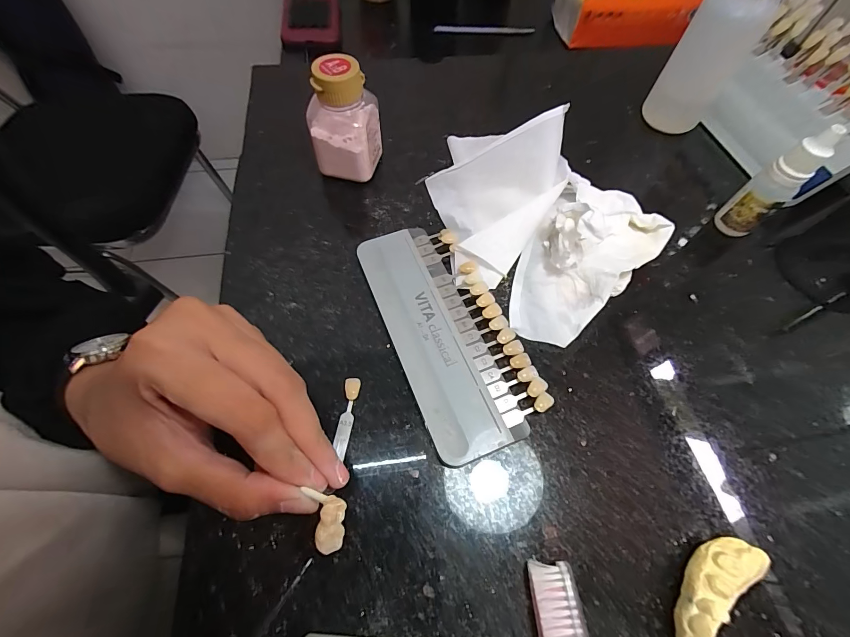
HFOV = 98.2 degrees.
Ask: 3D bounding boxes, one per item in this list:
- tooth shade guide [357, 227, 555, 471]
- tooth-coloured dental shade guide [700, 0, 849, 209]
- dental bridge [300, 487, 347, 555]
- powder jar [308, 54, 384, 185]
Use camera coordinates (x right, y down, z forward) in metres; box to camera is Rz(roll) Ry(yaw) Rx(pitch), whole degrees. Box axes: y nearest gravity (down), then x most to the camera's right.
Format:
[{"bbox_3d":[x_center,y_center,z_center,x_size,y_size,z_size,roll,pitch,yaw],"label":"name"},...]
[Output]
[{"bbox_3d":[0.013,0.005,0.217,0.065,0.010,0.145,-19,64,-13],"label":"tooth shade guide"},{"bbox_3d":[0.274,-0.160,0.278,0.064,0.086,0.131,-12,63,-8],"label":"tooth-coloured dental shade guide"},{"bbox_3d":[-0.034,0.075,0.134,0.009,0.005,0.021,5,93,-1],"label":"dental bridge"},{"bbox_3d":[-0.055,-0.134,0.255,0.040,0.076,0.035,15,63,6],"label":"powder jar"}]

